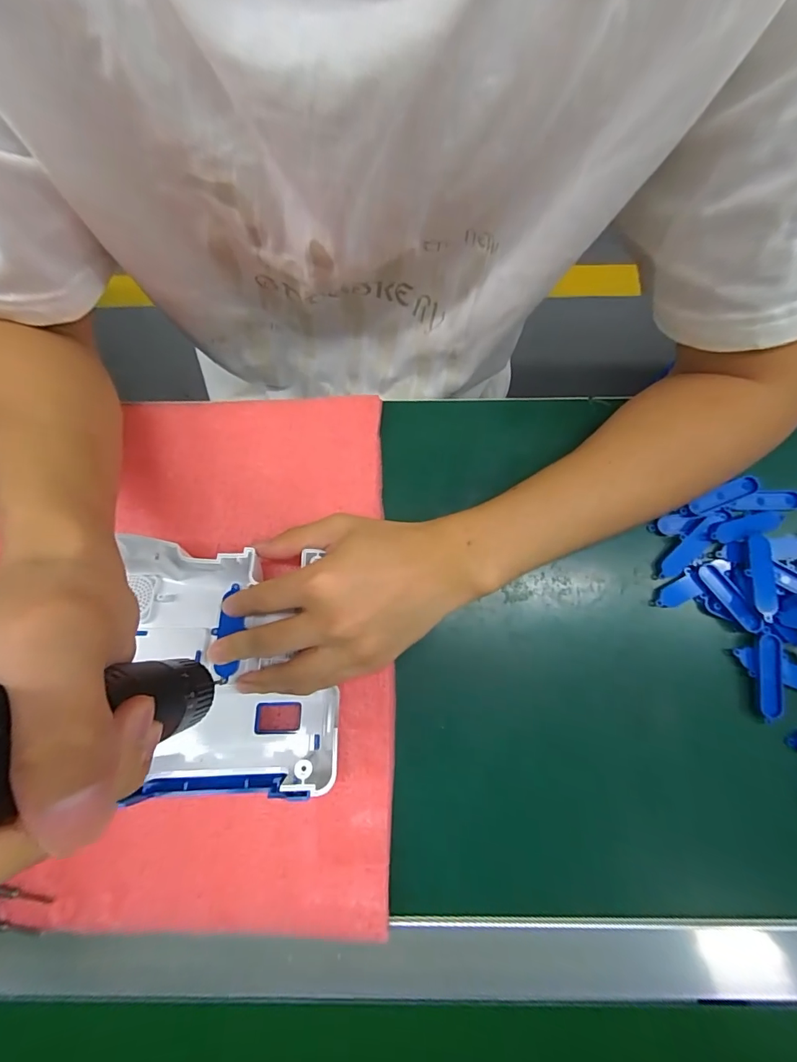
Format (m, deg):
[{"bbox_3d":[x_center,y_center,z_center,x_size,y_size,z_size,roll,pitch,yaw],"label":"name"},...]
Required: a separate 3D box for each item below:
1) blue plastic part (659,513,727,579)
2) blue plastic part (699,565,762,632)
[{"bbox_3d":[0.204,0.010,0.292,0.061,0.007,0.015,-43,82,-7],"label":"blue plastic part"},{"bbox_3d":[0.223,0.045,0.283,0.011,0.004,0.051,-35,81,-6],"label":"blue plastic part"}]

